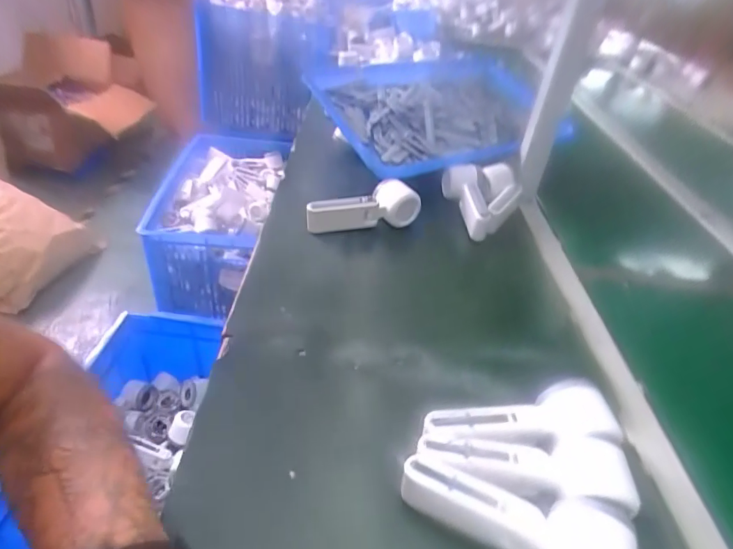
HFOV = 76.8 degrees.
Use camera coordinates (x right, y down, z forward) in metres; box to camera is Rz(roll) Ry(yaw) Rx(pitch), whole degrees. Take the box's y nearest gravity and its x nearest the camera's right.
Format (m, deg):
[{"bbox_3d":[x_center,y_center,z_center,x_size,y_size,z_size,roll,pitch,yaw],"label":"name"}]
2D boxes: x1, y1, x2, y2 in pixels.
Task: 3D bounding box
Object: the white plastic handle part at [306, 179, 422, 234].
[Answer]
[{"bbox_3d":[-0.004,-0.093,0.676,0.164,0.078,0.042,-1,39,-12],"label":"white plastic handle part"}]

